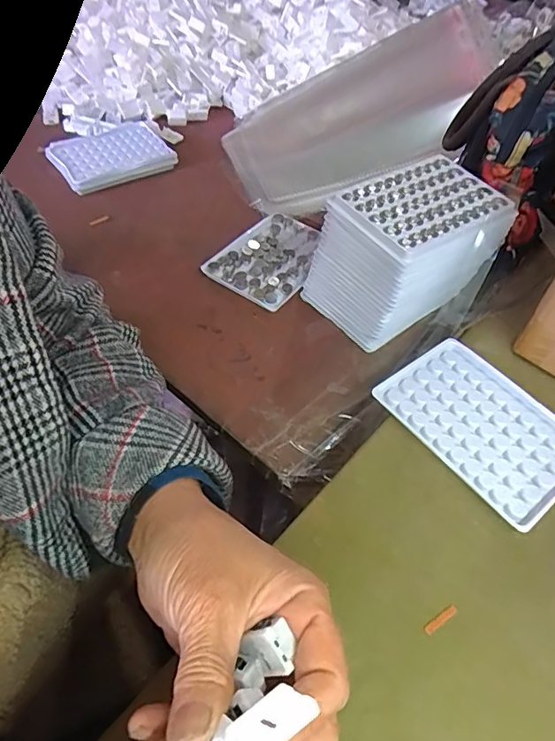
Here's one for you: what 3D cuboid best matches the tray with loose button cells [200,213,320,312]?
[{"bbox_3d":[-0.003,-0.112,0.515,0.091,0.017,0.120,32,56,21],"label":"tray with loose button cells"}]

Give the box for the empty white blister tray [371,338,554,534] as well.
[{"bbox_3d":[0.142,0.036,0.350,0.090,0.009,0.129,-31,59,-25],"label":"empty white blister tray"}]

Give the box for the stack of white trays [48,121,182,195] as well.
[{"bbox_3d":[-0.200,-0.257,0.603,0.128,0.021,0.103,-28,57,-23],"label":"stack of white trays"}]

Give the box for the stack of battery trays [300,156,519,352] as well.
[{"bbox_3d":[0.108,-0.101,0.439,0.126,0.115,0.106,-30,58,-25],"label":"stack of battery trays"}]

